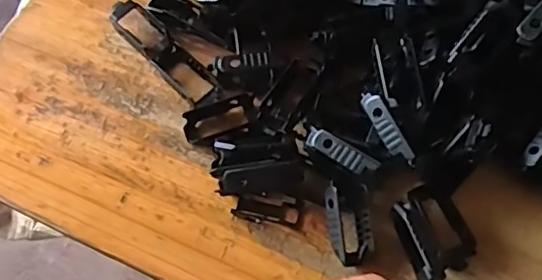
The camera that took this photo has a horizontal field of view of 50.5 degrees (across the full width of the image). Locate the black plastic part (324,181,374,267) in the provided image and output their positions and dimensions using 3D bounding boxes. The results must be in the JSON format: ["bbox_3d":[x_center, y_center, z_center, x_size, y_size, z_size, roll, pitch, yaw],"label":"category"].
[{"bbox_3d":[0.044,0.047,0.321,0.024,0.022,0.041,-8,67,-3],"label":"black plastic part"}]

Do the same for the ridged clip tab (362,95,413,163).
[{"bbox_3d":[0.063,-0.007,0.315,0.010,0.006,0.043,-24,69,-10],"label":"ridged clip tab"}]

